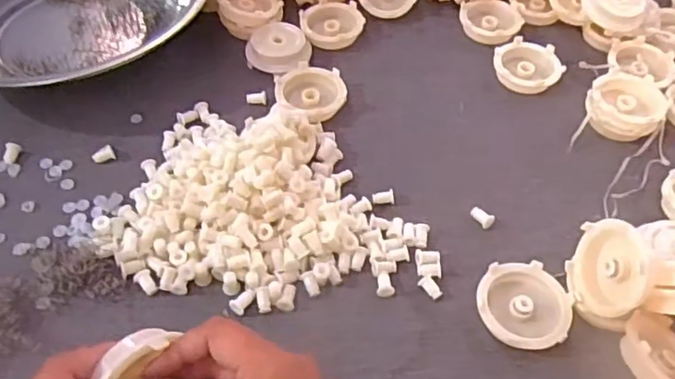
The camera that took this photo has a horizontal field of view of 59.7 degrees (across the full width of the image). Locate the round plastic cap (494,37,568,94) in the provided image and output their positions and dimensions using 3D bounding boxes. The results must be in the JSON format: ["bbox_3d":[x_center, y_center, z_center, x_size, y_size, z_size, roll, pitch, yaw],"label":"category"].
[{"bbox_3d":[0.170,-0.111,0.527,0.058,0.013,0.056,1,52,-1],"label":"round plastic cap"}]

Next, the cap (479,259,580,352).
[{"bbox_3d":[0.121,0.074,0.381,0.058,0.016,0.057,1,52,-1],"label":"cap"}]

